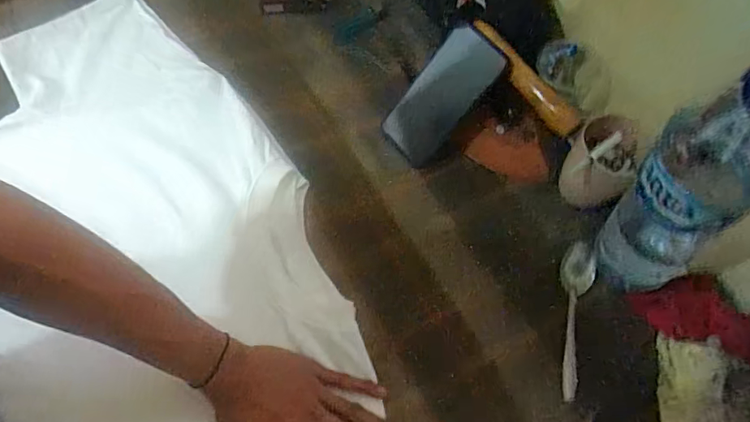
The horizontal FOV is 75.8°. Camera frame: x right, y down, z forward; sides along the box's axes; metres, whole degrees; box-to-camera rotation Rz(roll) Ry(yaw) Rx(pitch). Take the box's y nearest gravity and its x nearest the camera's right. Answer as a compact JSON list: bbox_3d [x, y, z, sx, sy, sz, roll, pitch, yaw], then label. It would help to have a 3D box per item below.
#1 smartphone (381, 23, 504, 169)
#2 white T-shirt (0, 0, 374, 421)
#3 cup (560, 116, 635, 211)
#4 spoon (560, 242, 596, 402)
[{"bbox_3d":[0.080,-0.139,0.597,0.072,0.016,0.164,37,111,-8],"label":"smartphone"},{"bbox_3d":[-0.222,0.081,0.505,0.334,0.033,0.831,-19,66,-12],"label":"white T-shirt"},{"bbox_3d":[0.253,-0.050,0.548,0.072,0.096,0.068,1,64,-2],"label":"cup"},{"bbox_3d":[0.219,0.116,0.521,0.036,0.028,0.164,8,64,1],"label":"spoon"}]

